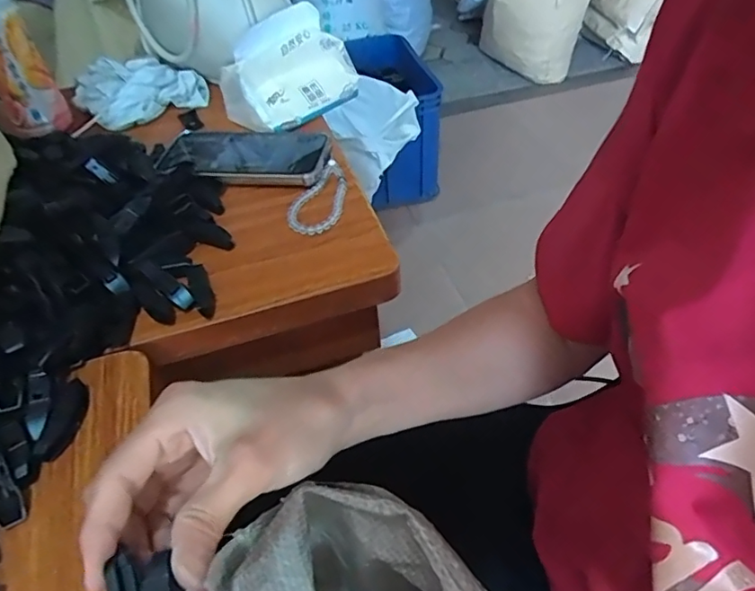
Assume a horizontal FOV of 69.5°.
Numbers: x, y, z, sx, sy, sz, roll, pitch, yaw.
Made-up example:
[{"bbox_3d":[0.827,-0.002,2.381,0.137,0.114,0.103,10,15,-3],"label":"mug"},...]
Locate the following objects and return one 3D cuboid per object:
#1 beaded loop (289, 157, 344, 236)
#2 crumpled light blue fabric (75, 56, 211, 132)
[{"bbox_3d":[-0.055,-0.093,0.513,0.048,0.011,0.106,3,46,8],"label":"beaded loop"},{"bbox_3d":[-0.296,-0.263,0.677,0.138,0.044,0.124,-32,51,-24],"label":"crumpled light blue fabric"}]

